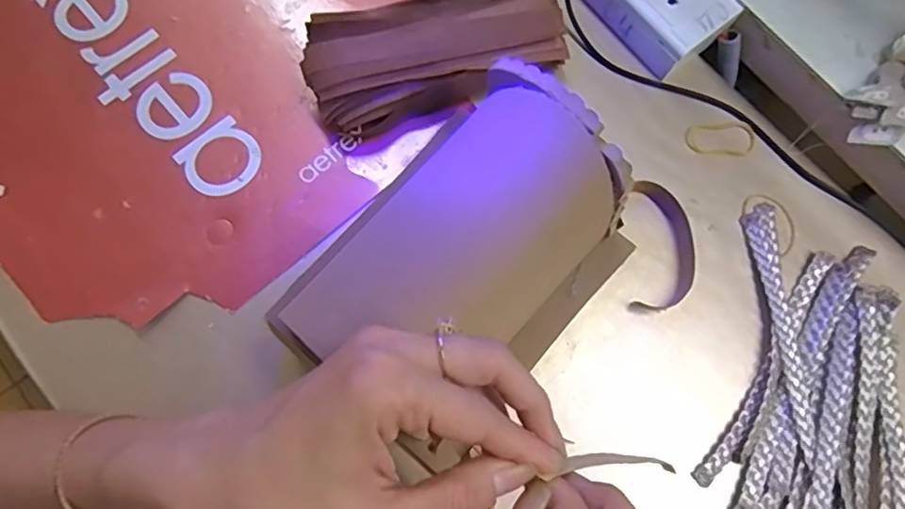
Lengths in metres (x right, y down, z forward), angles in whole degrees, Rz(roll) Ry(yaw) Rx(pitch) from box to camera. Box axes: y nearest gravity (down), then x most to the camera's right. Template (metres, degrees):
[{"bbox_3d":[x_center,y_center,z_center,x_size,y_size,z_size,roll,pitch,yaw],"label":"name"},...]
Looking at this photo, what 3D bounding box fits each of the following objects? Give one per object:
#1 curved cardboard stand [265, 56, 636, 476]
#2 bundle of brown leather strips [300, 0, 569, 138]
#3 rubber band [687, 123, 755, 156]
[{"bbox_3d":[0.022,0.004,0.350,0.135,0.120,0.191,38,76,8],"label":"curved cardboard stand"},{"bbox_3d":[-0.012,-0.150,0.425,0.189,0.052,0.091,-14,75,-6],"label":"bundle of brown leather strips"},{"bbox_3d":[0.209,-0.090,0.448,0.054,0.004,0.028,1,75,-2],"label":"rubber band"}]

